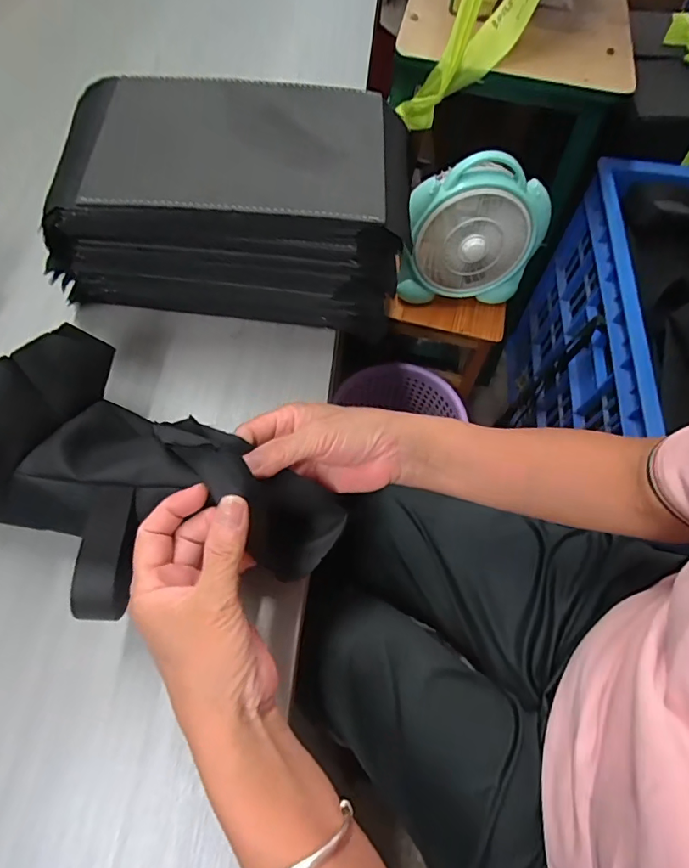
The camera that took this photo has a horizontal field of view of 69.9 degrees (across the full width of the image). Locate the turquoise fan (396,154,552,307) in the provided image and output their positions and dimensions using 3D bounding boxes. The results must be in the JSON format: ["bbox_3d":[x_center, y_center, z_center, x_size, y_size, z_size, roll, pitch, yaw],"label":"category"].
[{"bbox_3d":[0.210,-0.328,0.823,0.234,0.228,0.085,0,64,-4],"label":"turquoise fan"}]

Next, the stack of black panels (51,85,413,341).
[{"bbox_3d":[-0.095,-0.197,0.445,0.292,0.179,0.155,4,64,-2],"label":"stack of black panels"}]

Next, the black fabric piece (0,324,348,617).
[{"bbox_3d":[-0.127,0.030,0.332,0.261,0.099,0.168,22,64,-8],"label":"black fabric piece"}]

